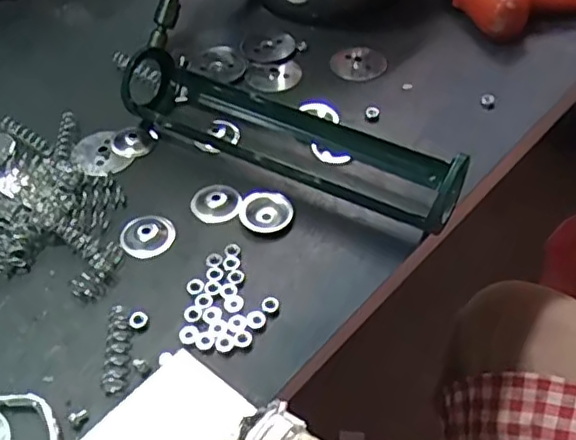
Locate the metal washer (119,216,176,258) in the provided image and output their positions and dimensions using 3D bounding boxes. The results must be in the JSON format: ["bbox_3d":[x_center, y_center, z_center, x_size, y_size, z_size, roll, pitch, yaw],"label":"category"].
[{"bbox_3d":[-0.089,0.009,0.400,0.032,0.004,0.032,0,48,0],"label":"metal washer"}]

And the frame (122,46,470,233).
[{"bbox_3d":[-0.012,-0.061,0.441,0.272,0.045,0.068,26,53,22],"label":"frame"}]

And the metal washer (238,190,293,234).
[{"bbox_3d":[-0.015,-0.006,0.414,0.034,0.007,0.035,0,48,0],"label":"metal washer"}]

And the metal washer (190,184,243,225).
[{"bbox_3d":[-0.048,-0.012,0.420,0.033,0.005,0.038,7,48,5],"label":"metal washer"}]

